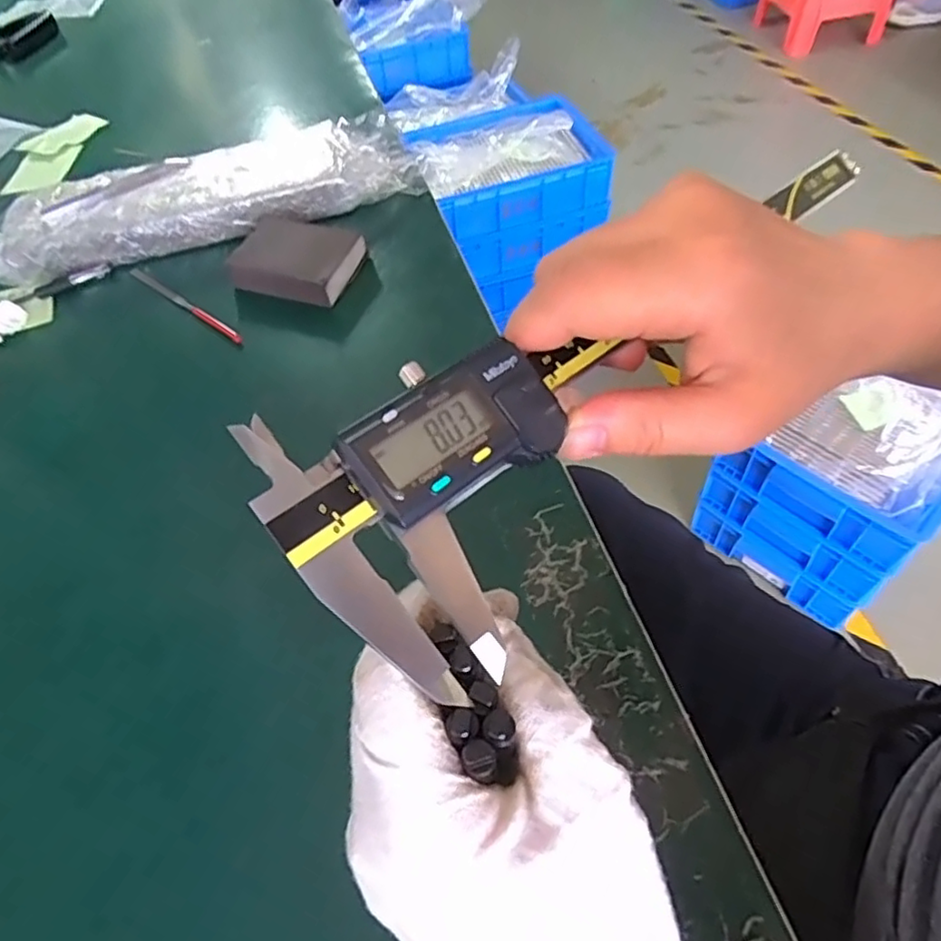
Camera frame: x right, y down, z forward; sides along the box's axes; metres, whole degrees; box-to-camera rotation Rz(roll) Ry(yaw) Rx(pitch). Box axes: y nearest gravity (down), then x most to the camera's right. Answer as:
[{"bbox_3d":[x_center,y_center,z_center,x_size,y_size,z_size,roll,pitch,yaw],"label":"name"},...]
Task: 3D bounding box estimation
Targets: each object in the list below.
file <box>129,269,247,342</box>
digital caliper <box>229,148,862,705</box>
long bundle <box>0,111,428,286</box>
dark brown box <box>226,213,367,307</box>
[{"bbox_3d":[-0.242,-0.142,0.535,0.152,0.007,0.008,31,62,25],"label":"file"},{"bbox_3d":[0.068,-0.035,0.207,0.259,0.011,0.079,-31,89,-26],"label":"digital caliper"},{"bbox_3d":[-0.235,-0.258,0.591,0.366,0.047,0.104,-14,53,-6],"label":"long bundle"},{"bbox_3d":[-0.145,-0.175,0.534,0.099,0.033,0.065,13,58,14],"label":"dark brown box"}]

